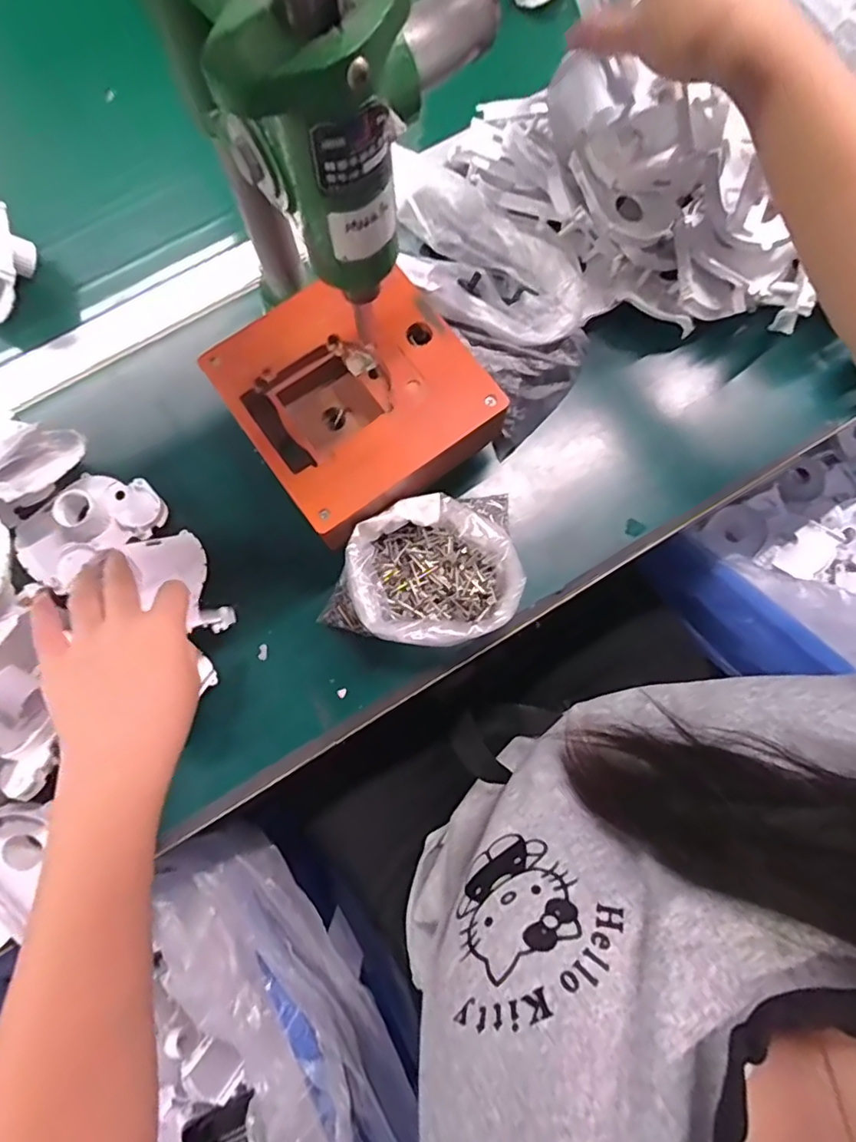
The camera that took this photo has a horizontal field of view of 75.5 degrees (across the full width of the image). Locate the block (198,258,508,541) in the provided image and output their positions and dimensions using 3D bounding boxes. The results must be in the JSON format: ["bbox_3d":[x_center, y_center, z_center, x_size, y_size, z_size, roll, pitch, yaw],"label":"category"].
[{"bbox_3d":[-0.048,-0.119,0.378,0.148,0.042,0.153,-35,81,-7],"label":"block"}]

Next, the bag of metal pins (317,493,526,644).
[{"bbox_3d":[-0.002,0.004,0.384,0.137,0.053,0.095,-15,79,-3],"label":"bag of metal pins"}]

